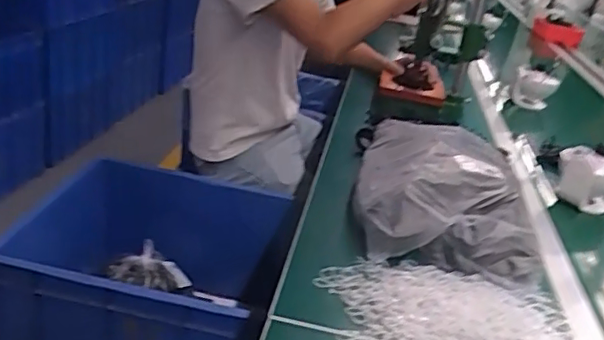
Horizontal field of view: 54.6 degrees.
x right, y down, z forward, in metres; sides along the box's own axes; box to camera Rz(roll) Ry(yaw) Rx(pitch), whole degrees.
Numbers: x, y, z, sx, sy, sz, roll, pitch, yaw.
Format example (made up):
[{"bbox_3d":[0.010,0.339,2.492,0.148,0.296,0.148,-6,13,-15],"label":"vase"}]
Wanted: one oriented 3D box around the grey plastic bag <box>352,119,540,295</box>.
[{"bbox_3d":[0.214,0.023,0.886,0.253,0.093,0.350,11,25,9],"label":"grey plastic bag"}]

